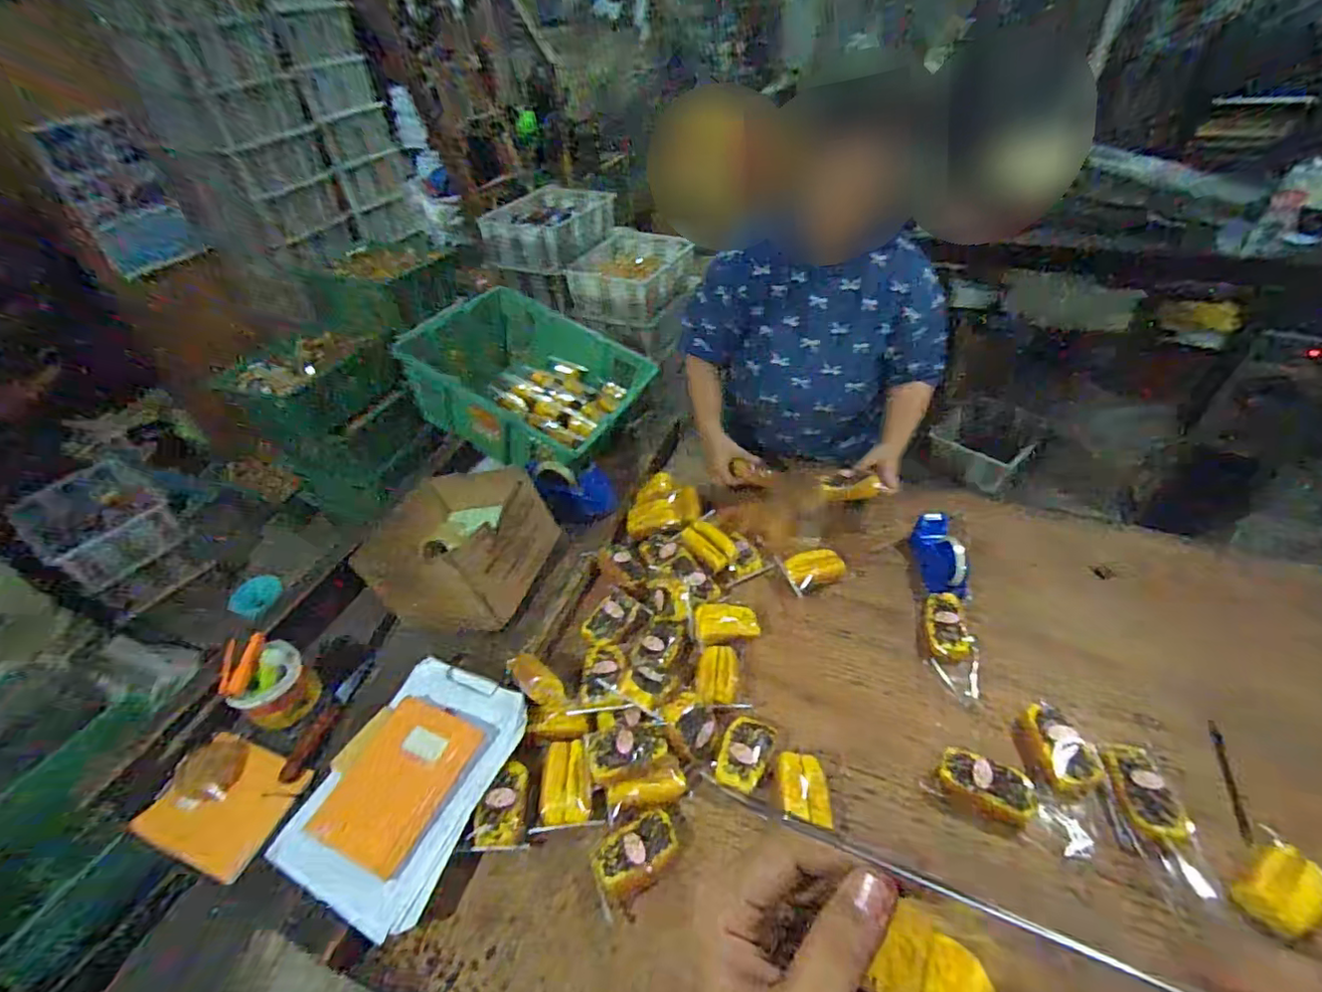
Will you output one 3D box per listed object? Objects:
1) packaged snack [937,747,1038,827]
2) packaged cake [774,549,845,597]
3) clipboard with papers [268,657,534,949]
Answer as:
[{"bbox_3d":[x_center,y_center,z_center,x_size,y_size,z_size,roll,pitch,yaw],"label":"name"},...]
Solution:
[{"bbox_3d":[0.466,0.417,0.821,0.124,0.034,0.081,14,45,18],"label":"packaged snack"},{"bbox_3d":[0.304,0.142,1.148,0.121,0.045,0.089,-18,70,-17],"label":"packaged cake"},{"bbox_3d":[-0.362,0.406,0.836,0.216,0.027,0.329,21,49,10],"label":"clipboard with papers"}]

